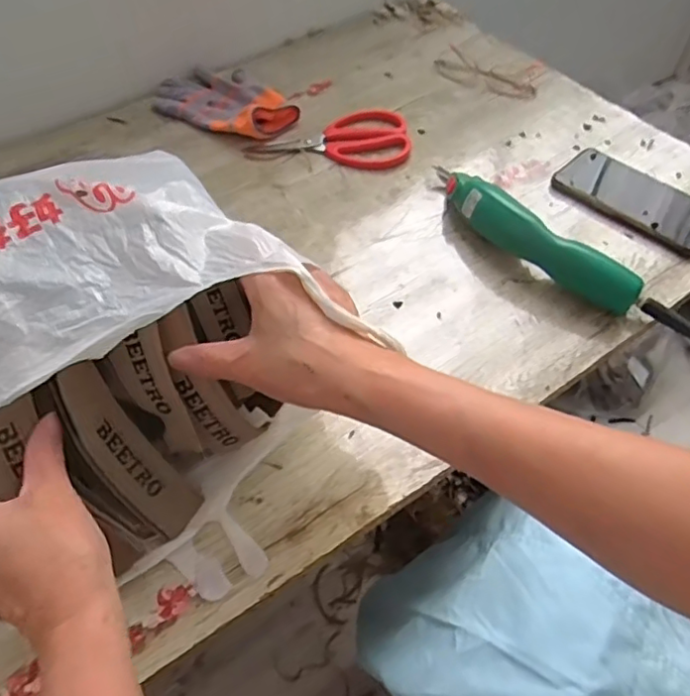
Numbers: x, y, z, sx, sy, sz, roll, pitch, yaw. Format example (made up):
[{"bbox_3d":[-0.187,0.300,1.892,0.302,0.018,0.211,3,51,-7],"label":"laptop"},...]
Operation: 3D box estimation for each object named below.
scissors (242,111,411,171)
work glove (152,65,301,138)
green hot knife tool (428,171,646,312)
[{"bbox_3d":[-0.018,-0.233,0.681,0.184,0.015,0.089,-5,53,-5],"label":"scissors"},{"bbox_3d":[-0.143,-0.304,0.716,0.174,0.034,0.100,29,58,19],"label":"work glove"},{"bbox_3d":[0.165,-0.115,0.566,0.050,0.051,0.243,-33,60,-23],"label":"green hot knife tool"}]

